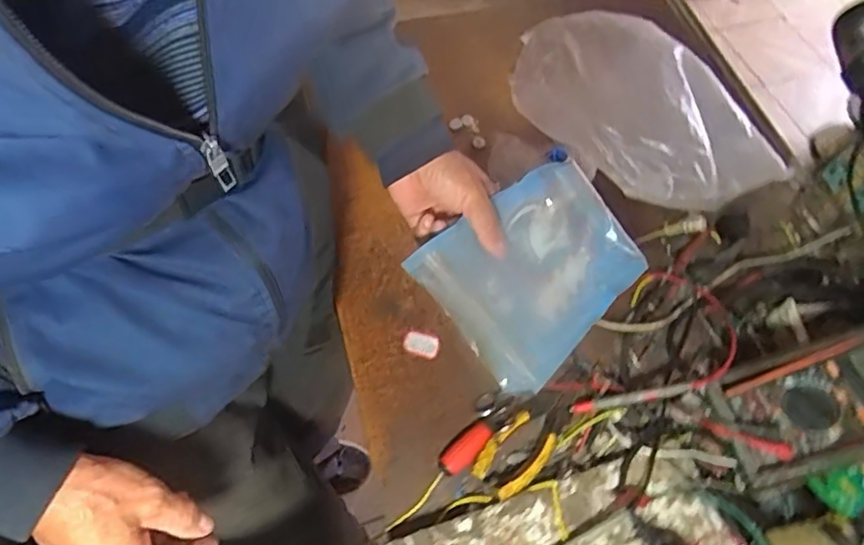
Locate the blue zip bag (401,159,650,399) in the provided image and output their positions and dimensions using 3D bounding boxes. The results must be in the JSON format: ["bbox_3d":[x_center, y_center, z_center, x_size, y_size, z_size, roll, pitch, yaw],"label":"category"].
[{"bbox_3d":[0.095,-0.003,0.549,0.197,0.023,0.155,-39,90,-23],"label":"blue zip bag"}]

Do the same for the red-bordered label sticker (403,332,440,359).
[{"bbox_3d":[-0.011,0.077,0.640,0.038,0.006,0.026,17,60,5],"label":"red-bordered label sticker"}]

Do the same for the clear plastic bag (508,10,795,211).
[{"bbox_3d":[0.249,-0.196,0.707,0.169,0.093,0.311,-37,69,-22],"label":"clear plastic bag"}]

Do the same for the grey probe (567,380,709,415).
[{"bbox_3d":[0.199,0.123,0.586,0.128,0.012,0.013,-19,48,31],"label":"grey probe"}]

